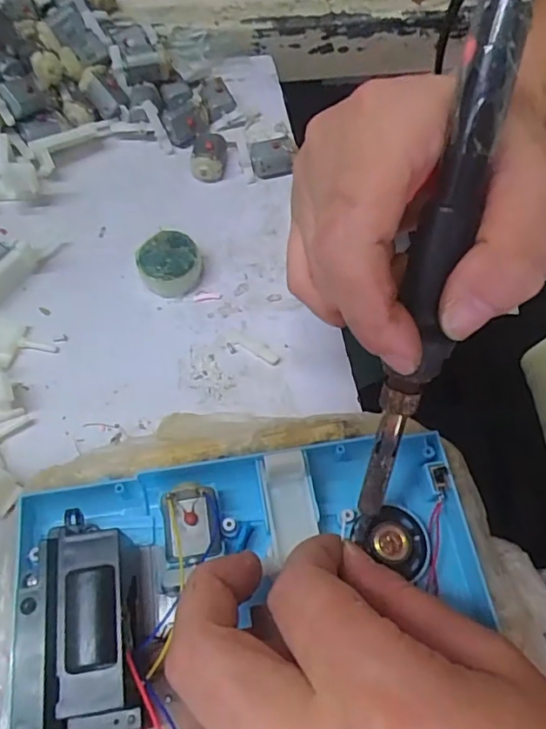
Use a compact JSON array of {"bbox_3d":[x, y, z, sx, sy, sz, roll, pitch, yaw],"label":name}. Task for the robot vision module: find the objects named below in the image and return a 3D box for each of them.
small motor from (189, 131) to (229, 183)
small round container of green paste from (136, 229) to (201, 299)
[{"bbox_3d":[-0.038,-0.126,0.334,0.021,0.019,0.030,6,62,0],"label":"small motor"},{"bbox_3d":[-0.055,-0.054,0.297,0.032,0.018,0.031,1,62,-3],"label":"small round container of green paste"}]

